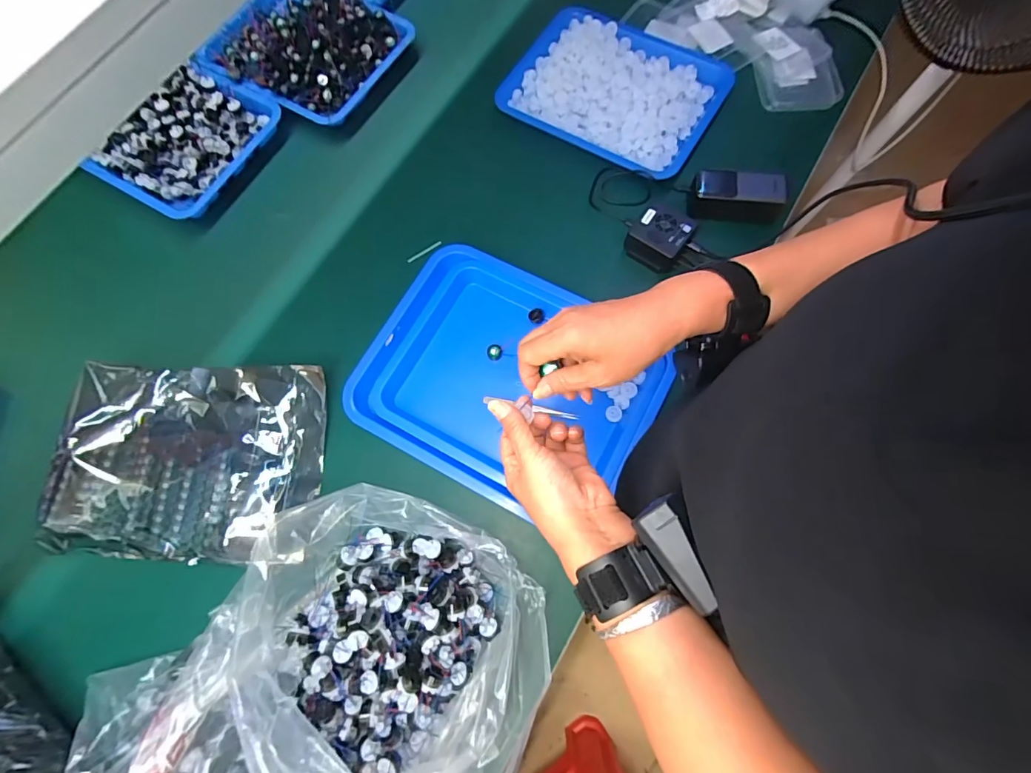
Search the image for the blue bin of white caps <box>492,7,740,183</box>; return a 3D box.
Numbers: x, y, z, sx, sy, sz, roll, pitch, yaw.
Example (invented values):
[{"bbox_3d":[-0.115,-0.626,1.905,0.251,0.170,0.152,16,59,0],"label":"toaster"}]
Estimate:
[{"bbox_3d":[0.164,-0.493,0.734,0.326,0.040,0.257,31,77,10],"label":"blue bin of white caps"}]

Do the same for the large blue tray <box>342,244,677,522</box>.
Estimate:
[{"bbox_3d":[-0.016,-0.011,0.610,0.383,0.062,0.297,27,76,9],"label":"large blue tray"}]

